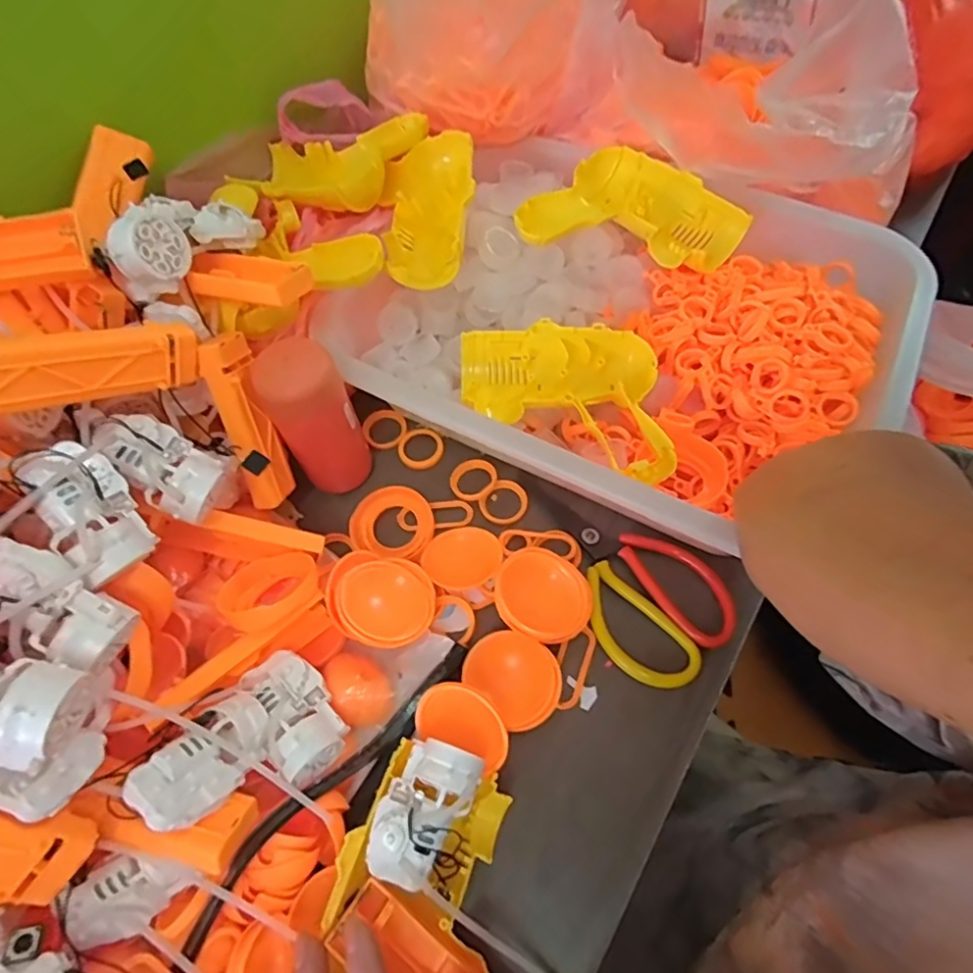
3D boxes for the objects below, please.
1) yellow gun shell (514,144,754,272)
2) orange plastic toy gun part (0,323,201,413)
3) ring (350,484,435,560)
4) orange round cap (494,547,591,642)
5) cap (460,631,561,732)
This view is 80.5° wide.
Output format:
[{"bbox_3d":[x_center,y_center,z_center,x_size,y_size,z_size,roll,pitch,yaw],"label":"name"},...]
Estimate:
[{"bbox_3d":[0.113,-0.208,0.443,0.157,0.042,0.106,14,62,10],"label":"yellow gun shell"},{"bbox_3d":[-0.198,-0.061,0.285,0.014,0.031,0.112,33,32,19],"label":"orange plastic toy gun part"},{"bbox_3d":[-0.068,0.026,0.413,0.056,0.012,0.051,-1,61,2],"label":"ring"},{"bbox_3d":[0.036,0.069,0.364,0.062,0.013,0.058,10,55,-15],"label":"orange round cap"},{"bbox_3d":[0.018,0.115,0.349,0.057,0.014,0.047,40,69,21],"label":"cap"}]

